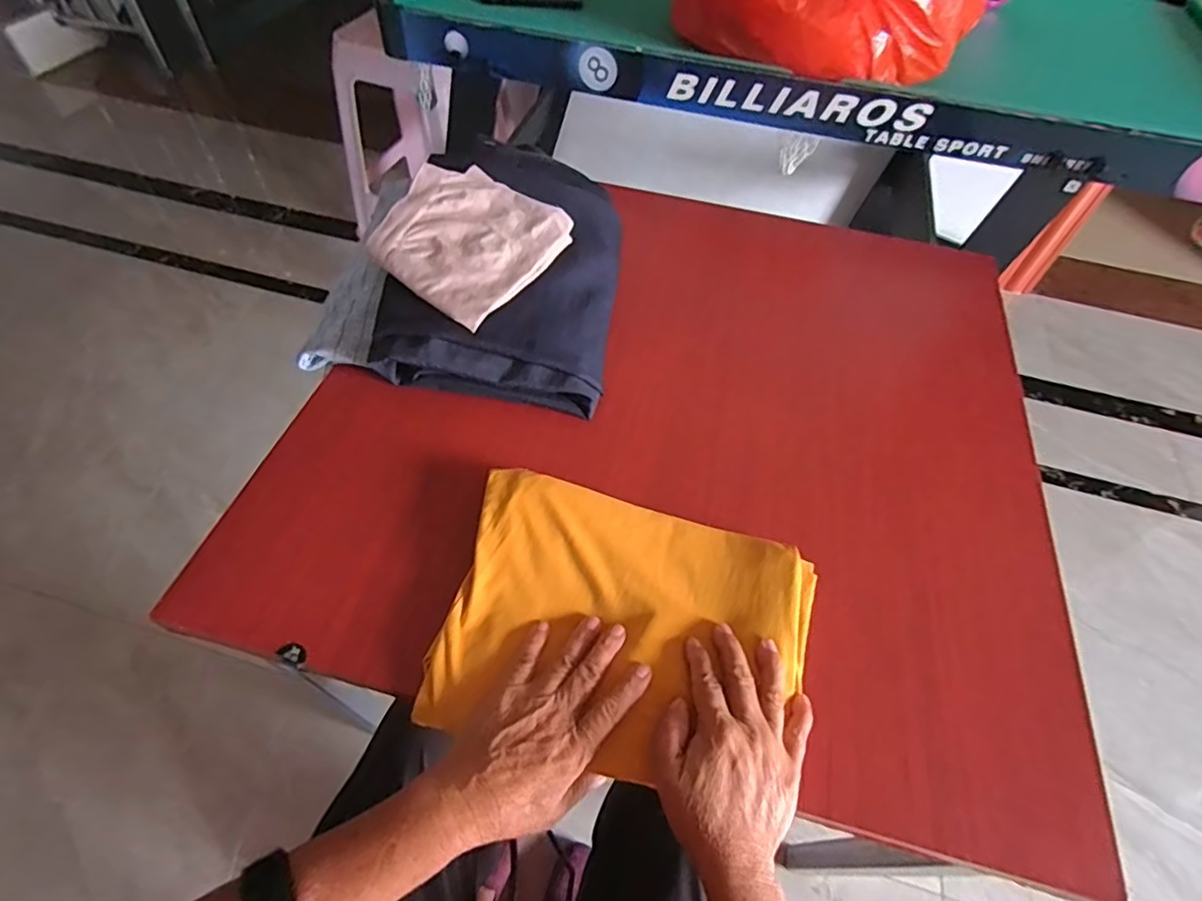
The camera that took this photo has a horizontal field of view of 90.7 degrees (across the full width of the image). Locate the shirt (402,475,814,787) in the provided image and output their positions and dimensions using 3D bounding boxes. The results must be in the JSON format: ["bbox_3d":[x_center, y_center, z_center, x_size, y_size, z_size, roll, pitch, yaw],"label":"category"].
[{"bbox_3d":[0.022,0.130,0.448,0.269,0.026,0.199,12,59,5],"label":"shirt"}]

